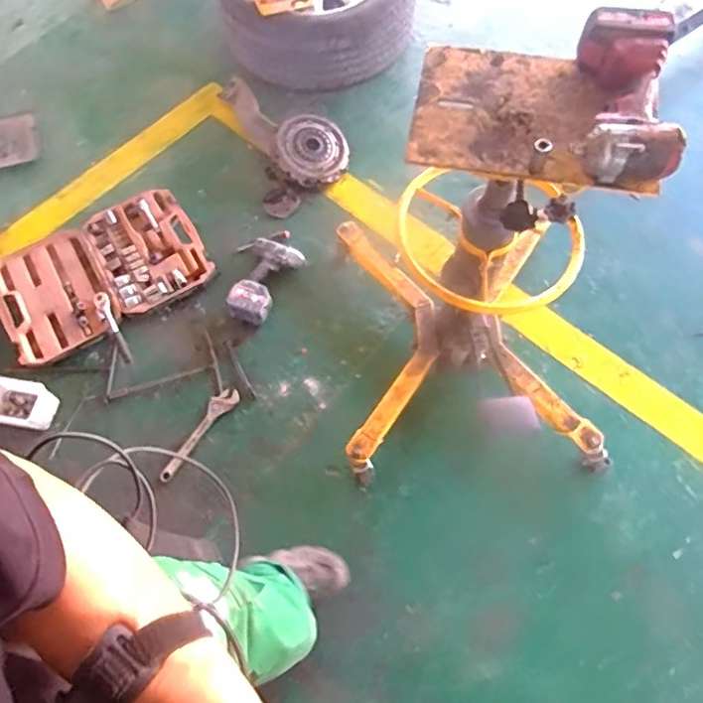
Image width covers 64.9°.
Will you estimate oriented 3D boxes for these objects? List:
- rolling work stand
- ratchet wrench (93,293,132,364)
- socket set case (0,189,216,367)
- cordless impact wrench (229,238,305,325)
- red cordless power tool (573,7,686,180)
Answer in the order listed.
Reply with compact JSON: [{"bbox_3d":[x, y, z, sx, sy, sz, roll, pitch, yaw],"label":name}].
[{"bbox_3d":[0.254,-0.162,1.134,0.561,0.761,0.677,-6,66,-1],"label":"rolling work stand"},{"bbox_3d":[-0.671,-0.067,1.554,0.043,0.030,0.213,-26,90,-8],"label":"ratchet wrench"},{"bbox_3d":[-0.731,-0.238,1.598,0.584,0.053,0.385,-31,69,-12],"label":"socket set case"},{"bbox_3d":[-0.244,-0.206,1.598,0.167,0.082,0.261,14,67,7],"label":"cordless impact wrench"},{"bbox_3d":[0.383,-0.361,0.774,0.118,0.070,0.251,7,67,4],"label":"red cordless power tool"}]

